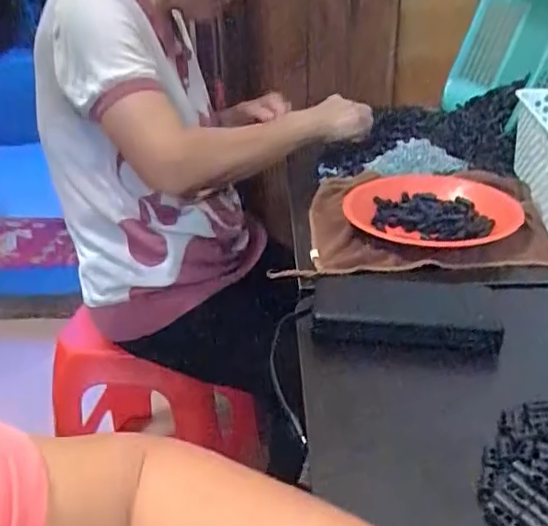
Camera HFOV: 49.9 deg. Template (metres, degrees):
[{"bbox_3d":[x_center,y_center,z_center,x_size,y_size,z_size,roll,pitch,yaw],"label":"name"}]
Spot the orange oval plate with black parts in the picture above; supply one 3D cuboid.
[{"bbox_3d":[0.183,-0.064,0.693,0.190,0.028,0.184,2,27,10],"label":"orange oval plate with black parts"}]

